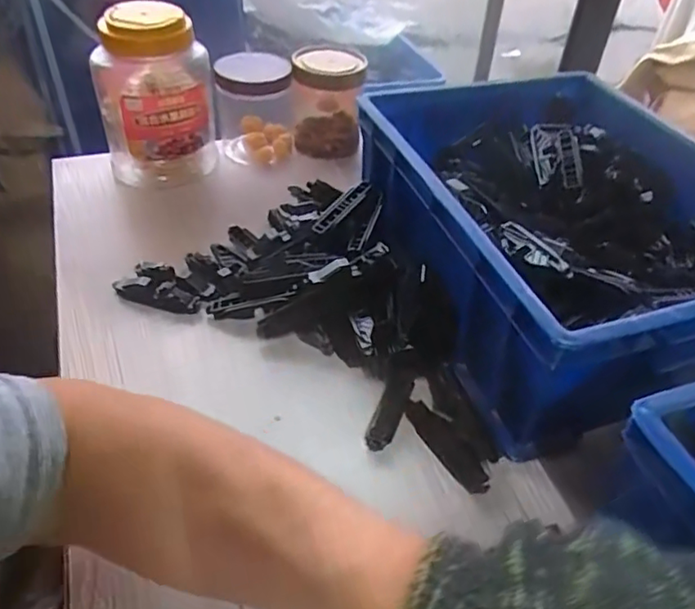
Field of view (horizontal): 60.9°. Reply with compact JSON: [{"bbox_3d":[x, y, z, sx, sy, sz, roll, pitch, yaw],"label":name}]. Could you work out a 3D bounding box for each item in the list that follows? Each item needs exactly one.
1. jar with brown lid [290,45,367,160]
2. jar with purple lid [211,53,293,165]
[{"bbox_3d":[-0.024,-0.236,0.696,0.080,0.113,0.091,1,43,-3],"label":"jar with brown lid"},{"bbox_3d":[-0.105,-0.223,0.678,0.085,0.108,0.088,-5,43,-9],"label":"jar with purple lid"}]

